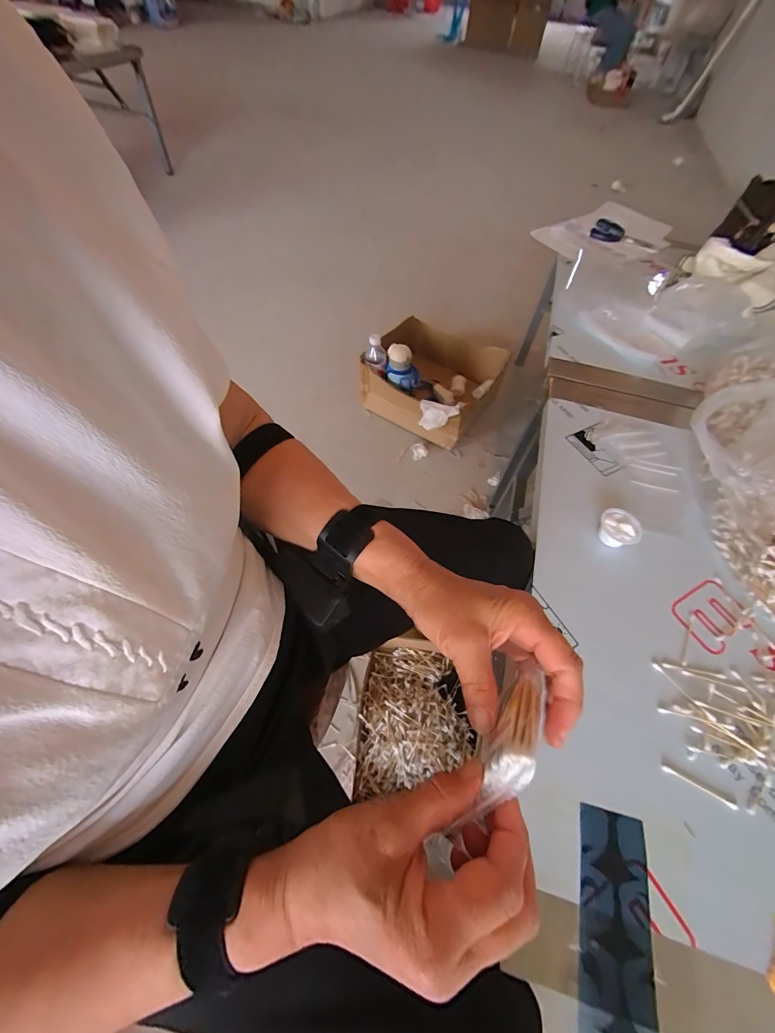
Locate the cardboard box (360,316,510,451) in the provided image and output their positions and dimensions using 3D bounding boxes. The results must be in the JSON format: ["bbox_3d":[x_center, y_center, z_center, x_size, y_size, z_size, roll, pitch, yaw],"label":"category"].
[{"bbox_3d":[0.133,-0.466,1.308,0.452,0.181,0.365,35,61,17],"label":"cardboard box"}]

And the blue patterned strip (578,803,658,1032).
[{"bbox_3d":[0.191,0.366,0.321,0.061,0.008,0.192,14,57,4],"label":"blue patterned strip"}]

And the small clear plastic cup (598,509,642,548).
[{"bbox_3d":[0.316,0.020,0.531,0.049,0.034,0.053,2,57,-3],"label":"small clear plastic cup"}]

